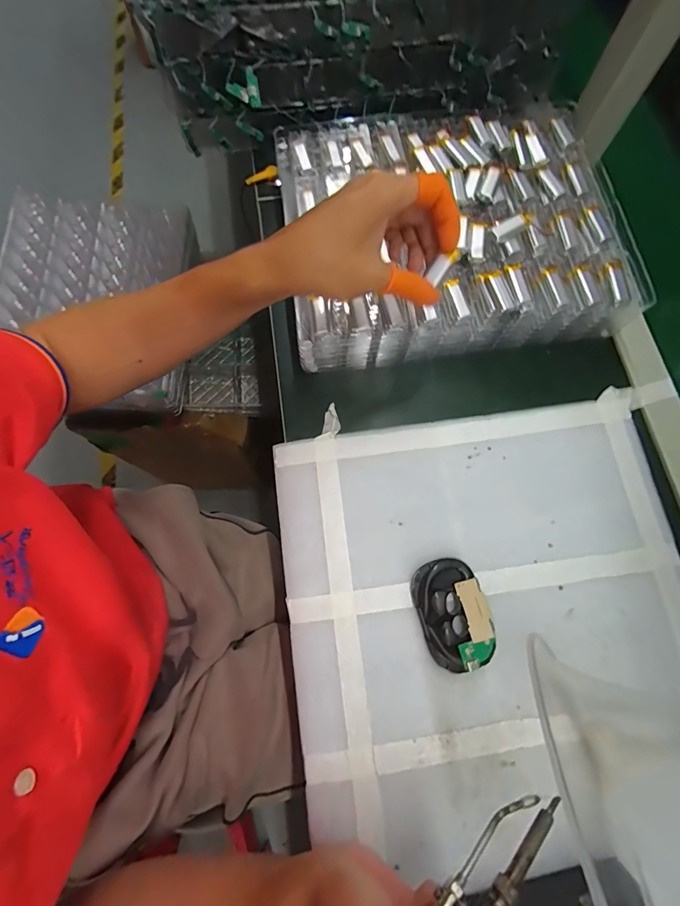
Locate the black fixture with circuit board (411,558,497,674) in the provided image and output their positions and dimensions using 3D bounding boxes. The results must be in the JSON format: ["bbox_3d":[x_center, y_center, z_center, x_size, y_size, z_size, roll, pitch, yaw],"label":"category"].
[{"bbox_3d":[0.092,0.129,0.311,0.054,0.016,0.082,-15,74,-5],"label":"black fixture with circuit board"}]

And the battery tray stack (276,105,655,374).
[{"bbox_3d":[0.104,-0.227,0.395,0.323,0.064,0.267,-7,73,-3],"label":"battery tray stack"}]

